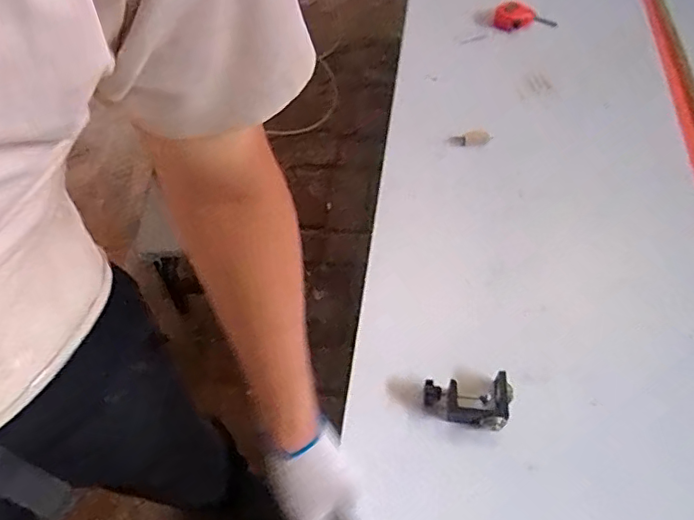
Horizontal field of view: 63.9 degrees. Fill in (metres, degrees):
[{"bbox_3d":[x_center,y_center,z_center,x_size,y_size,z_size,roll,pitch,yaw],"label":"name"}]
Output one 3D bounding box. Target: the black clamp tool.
[{"bbox_3d":[0.179,0.216,0.819,0.123,0.047,0.077,-5,55,-1],"label":"black clamp tool"}]

